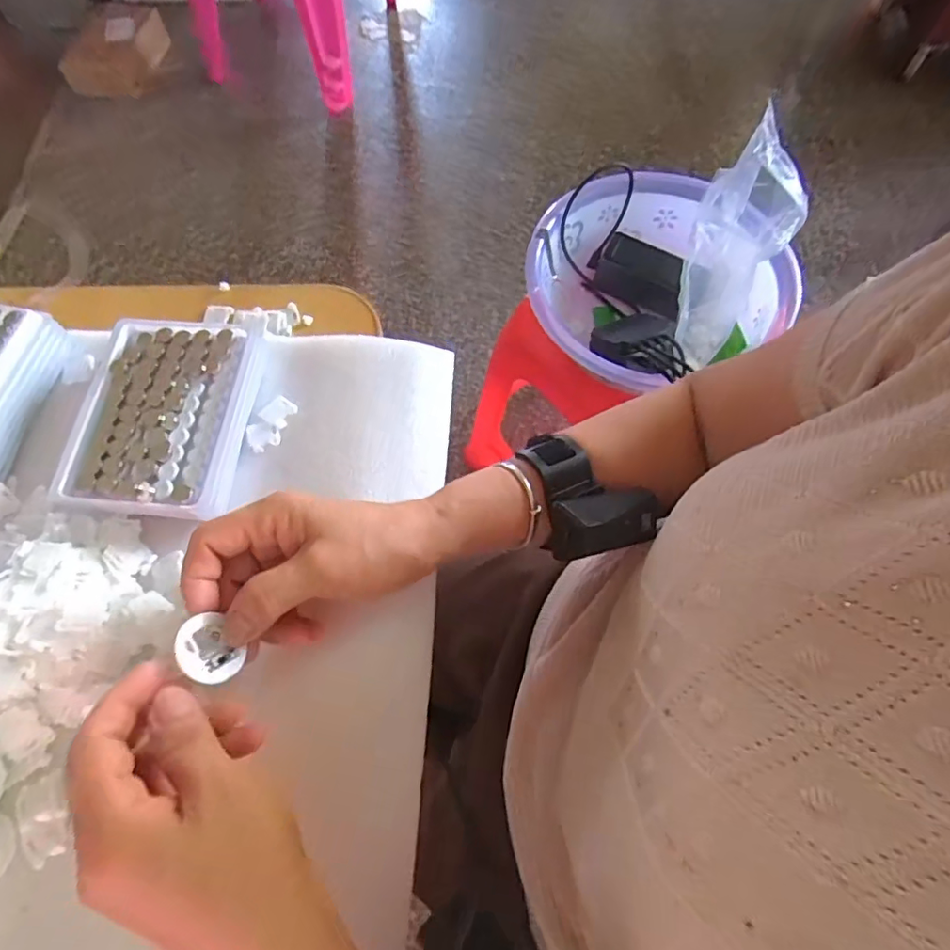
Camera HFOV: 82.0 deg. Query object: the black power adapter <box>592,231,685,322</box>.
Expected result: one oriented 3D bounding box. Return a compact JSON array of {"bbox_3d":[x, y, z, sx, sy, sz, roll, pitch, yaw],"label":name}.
[{"bbox_3d":[0.214,-0.251,0.688,0.114,0.054,0.054,28,71,11],"label":"black power adapter"}]

